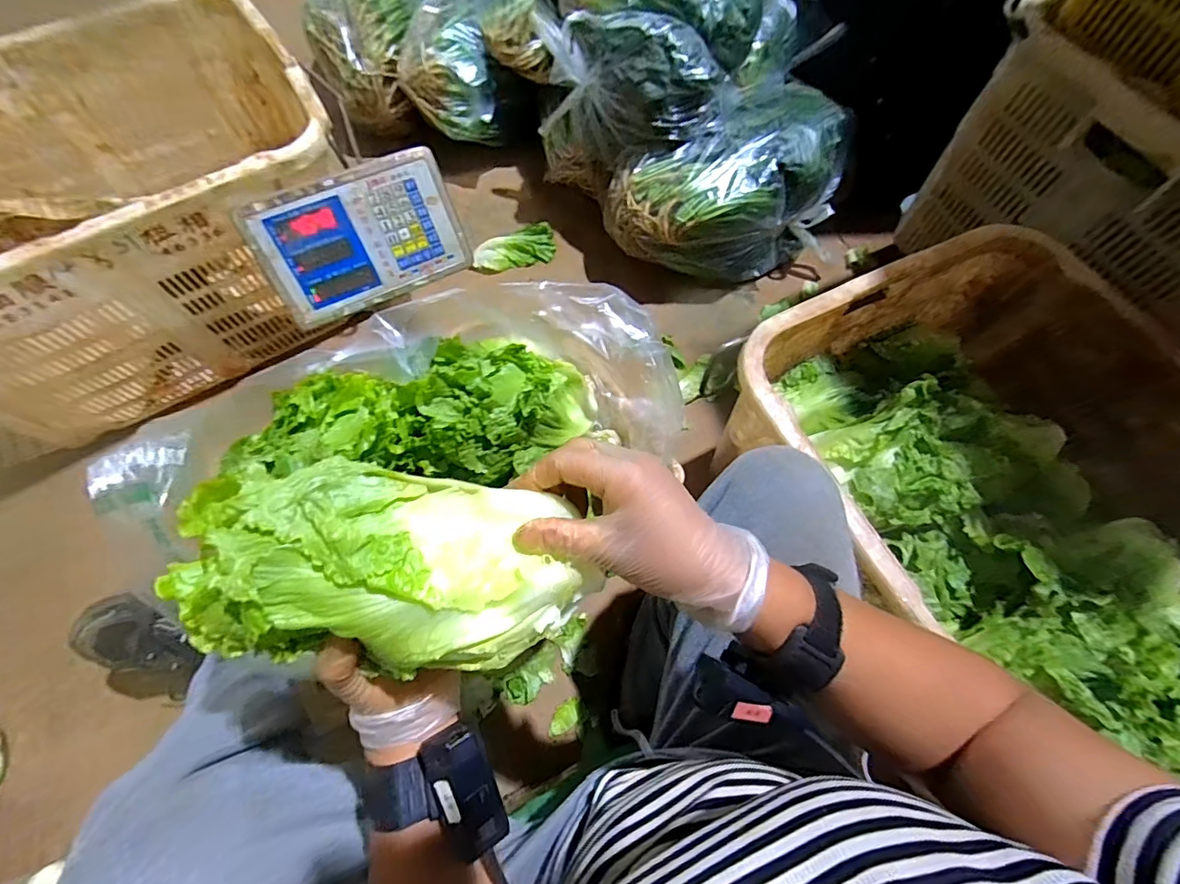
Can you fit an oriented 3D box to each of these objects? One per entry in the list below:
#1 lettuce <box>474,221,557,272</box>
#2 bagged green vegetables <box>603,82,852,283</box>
[{"bbox_3d":[-0.160,-0.413,1.061,0.177,0.038,0.084,-16,68,-8],"label":"lettuce"},{"bbox_3d":[0.269,-0.484,0.966,0.472,0.226,0.238,-16,68,-8],"label":"bagged green vegetables"}]

